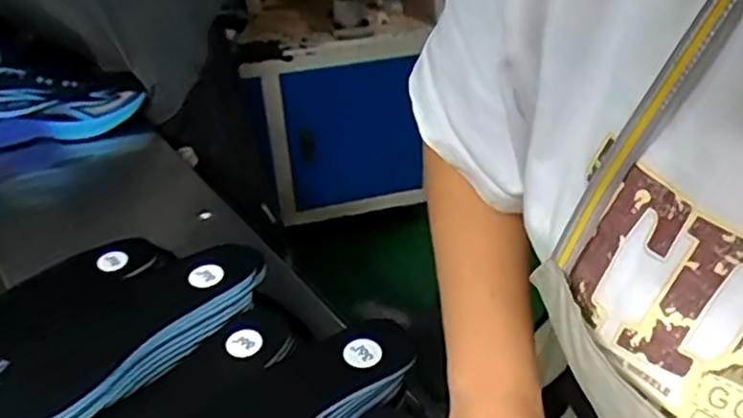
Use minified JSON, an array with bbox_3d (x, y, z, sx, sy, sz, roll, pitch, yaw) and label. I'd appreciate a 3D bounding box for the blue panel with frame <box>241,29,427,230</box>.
[{"bbox_3d":[-0.065,-0.166,1.559,0.388,0.463,0.063,-13,40,-14],"label":"blue panel with frame"}]

